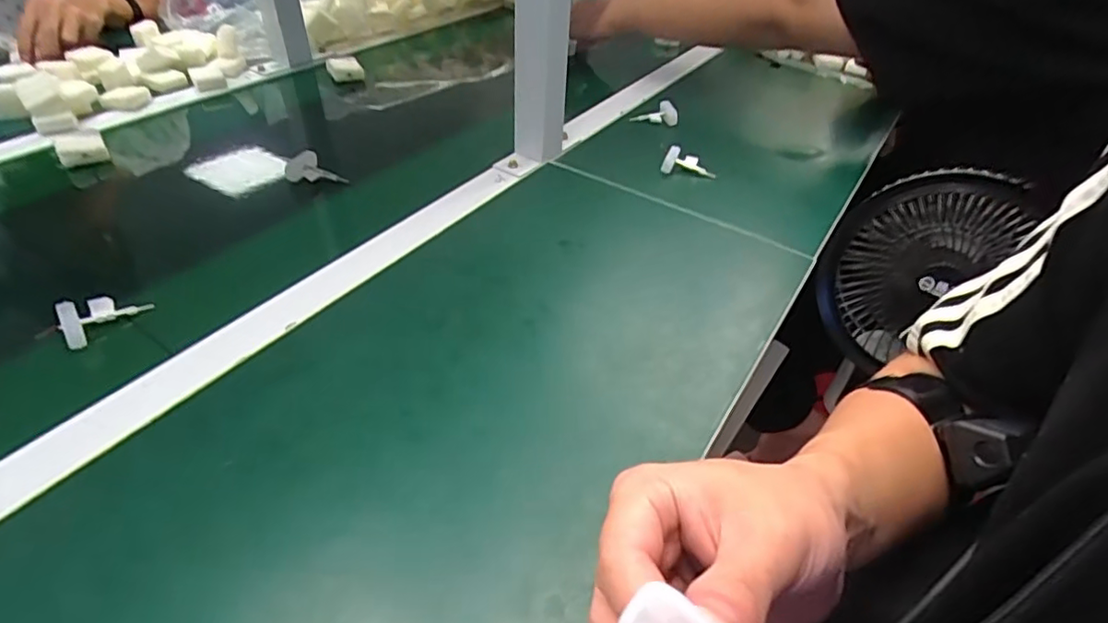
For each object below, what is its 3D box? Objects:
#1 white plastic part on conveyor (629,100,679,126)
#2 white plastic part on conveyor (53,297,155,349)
[{"bbox_3d":[0.127,-0.249,0.743,0.062,0.029,0.017,2,39,27],"label":"white plastic part on conveyor"},{"bbox_3d":[-0.332,0.004,0.437,0.055,0.010,0.038,-20,63,-44],"label":"white plastic part on conveyor"}]

